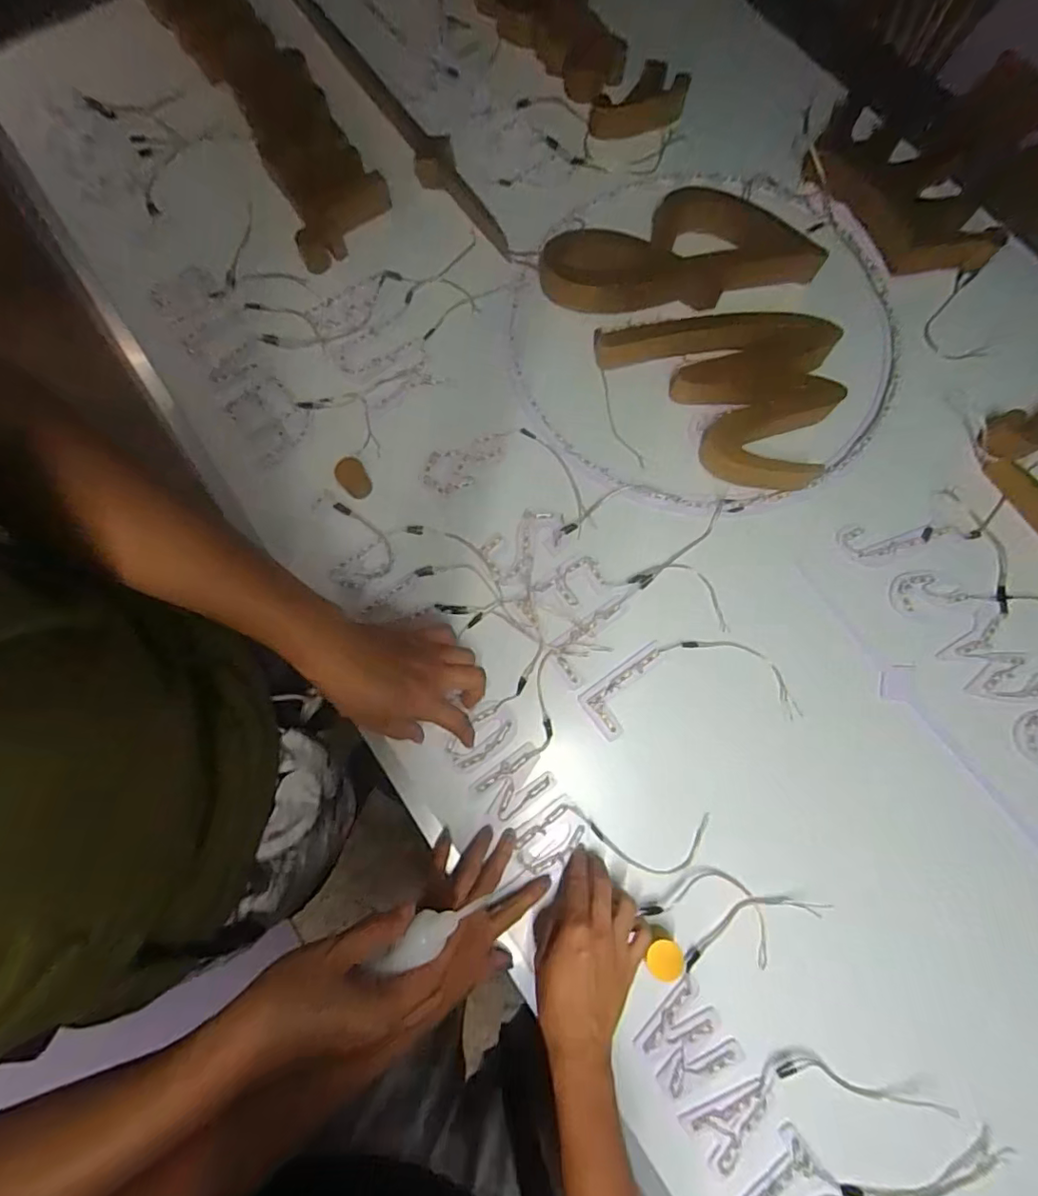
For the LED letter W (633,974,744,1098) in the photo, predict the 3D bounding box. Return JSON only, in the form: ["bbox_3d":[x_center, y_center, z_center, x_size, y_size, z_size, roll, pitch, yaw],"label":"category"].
[{"bbox_3d":[0.157,0.418,0.508,0.076,0.012,0.077,-36,79,-8],"label":"LED letter W"}]

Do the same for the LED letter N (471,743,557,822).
[{"bbox_3d":[-0.004,0.193,0.565,0.074,0.004,0.051,-35,79,-8],"label":"LED letter N"}]

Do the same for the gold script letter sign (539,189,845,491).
[{"bbox_3d":[0.256,-0.351,0.675,0.297,0.048,0.430,-41,80,-9],"label":"gold script letter sign"}]

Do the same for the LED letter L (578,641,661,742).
[{"bbox_3d":[0.121,0.101,0.587,0.106,0.004,0.057,-35,79,-8],"label":"LED letter L"}]

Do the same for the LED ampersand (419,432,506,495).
[{"bbox_3d":[-0.063,-0.157,0.646,0.105,0.007,0.057,-17,77,-4],"label":"LED ampersand"}]

